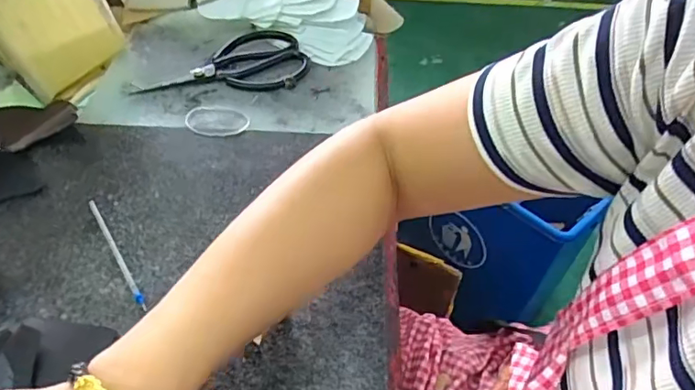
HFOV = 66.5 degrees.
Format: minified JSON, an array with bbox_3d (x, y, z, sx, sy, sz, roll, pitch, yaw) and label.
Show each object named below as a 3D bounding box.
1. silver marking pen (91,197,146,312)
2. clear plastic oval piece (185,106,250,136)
[{"bbox_3d":[-0.183,0.044,0.419,0.006,0.004,0.122,-26,53,-25],"label":"silver marking pen"},{"bbox_3d":[-0.132,-0.075,0.533,0.066,0.004,0.046,8,46,4],"label":"clear plastic oval piece"}]

